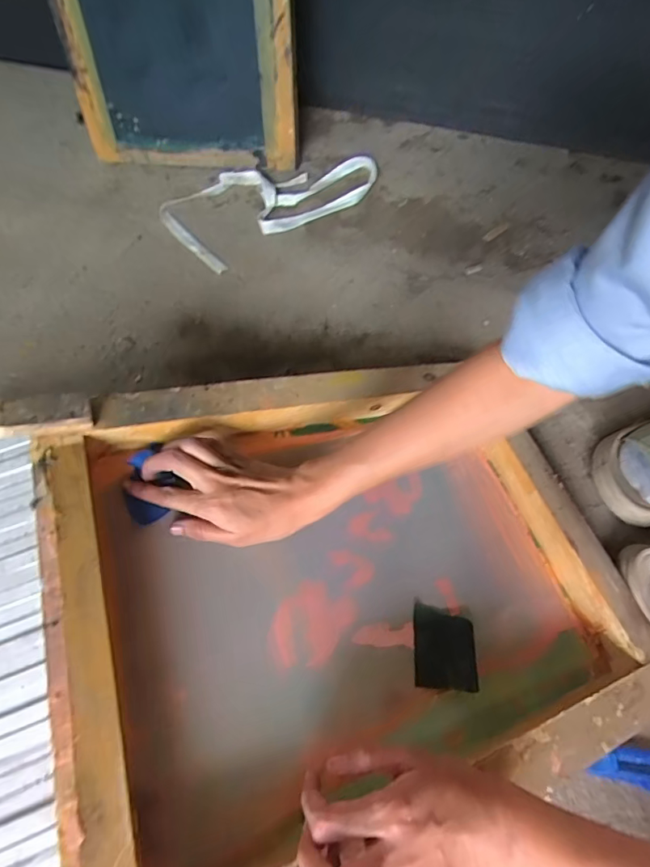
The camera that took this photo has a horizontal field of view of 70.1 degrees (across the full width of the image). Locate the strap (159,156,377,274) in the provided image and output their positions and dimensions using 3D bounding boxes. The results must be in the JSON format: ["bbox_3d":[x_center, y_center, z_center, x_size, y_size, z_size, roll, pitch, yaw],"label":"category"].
[{"bbox_3d":[-0.090,-0.410,0.788,0.348,0.021,0.215,-34,64,-15],"label":"strap"}]

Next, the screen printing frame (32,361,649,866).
[{"bbox_3d":[0.032,0.104,0.395,0.460,0.062,0.369,-8,65,-26],"label":"screen printing frame"}]

